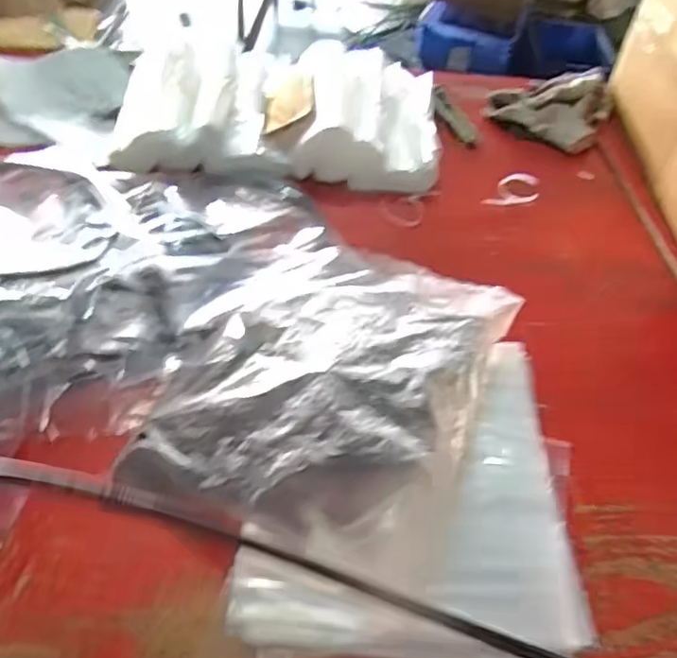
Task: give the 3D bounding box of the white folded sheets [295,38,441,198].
[{"bbox_3d":[0.042,-0.323,0.941,0.209,0.067,0.288,5,48,-2],"label":"white folded sheets"}]

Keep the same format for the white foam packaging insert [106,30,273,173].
[{"bbox_3d":[-0.201,-0.339,0.918,0.212,0.053,0.291,3,48,-4],"label":"white foam packaging insert"}]

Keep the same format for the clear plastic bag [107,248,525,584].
[{"bbox_3d":[-0.002,0.031,0.617,0.292,0.067,0.381,20,49,11],"label":"clear plastic bag"}]

